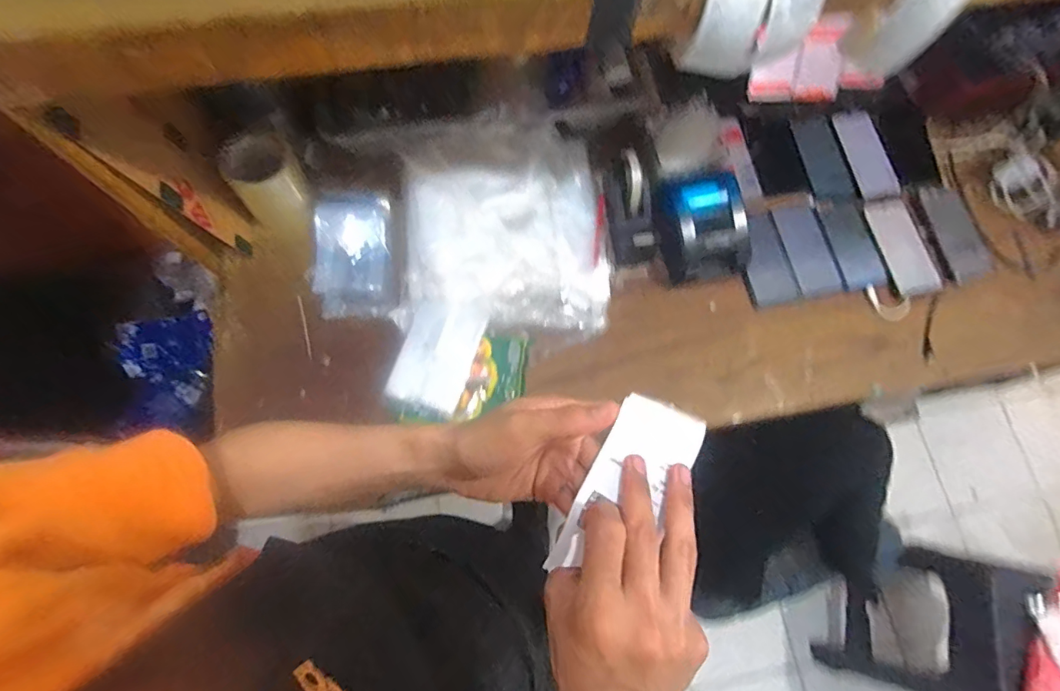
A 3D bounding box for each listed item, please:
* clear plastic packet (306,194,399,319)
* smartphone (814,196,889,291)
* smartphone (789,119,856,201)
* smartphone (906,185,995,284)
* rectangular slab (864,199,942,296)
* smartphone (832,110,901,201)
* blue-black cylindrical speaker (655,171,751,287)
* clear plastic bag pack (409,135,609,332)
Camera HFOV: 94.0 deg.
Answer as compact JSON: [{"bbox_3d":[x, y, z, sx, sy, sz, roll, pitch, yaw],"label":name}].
[{"bbox_3d":[-0.268,-0.137,0.750,0.124,0.018,0.184,-7,74,-4],"label":"clear plastic packet"},{"bbox_3d":[0.532,-0.167,0.815,0.070,0.010,0.154,-12,74,-5],"label":"smartphone"},{"bbox_3d":[0.505,-0.322,0.848,0.073,0.013,0.152,-10,74,-5],"label":"smartphone"},{"bbox_3d":[0.695,-0.189,0.813,0.080,0.013,0.171,-9,74,-4],"label":"smartphone"},{"bbox_3d":[0.607,-0.164,0.805,0.066,0.012,0.173,-8,74,-4],"label":"rectangular slab"},{"bbox_3d":[0.578,-0.329,0.849,0.067,0.014,0.164,-13,75,-5],"label":"smartphone"},{"bbox_3d":[0.268,-0.187,0.767,0.129,0.064,0.157,-12,74,-5],"label":"blue-black cylindrical speaker"},{"bbox_3d":[-0.033,-0.172,0.743,0.306,0.079,0.331,-1,74,-2],"label":"clear plastic bag pack"}]

